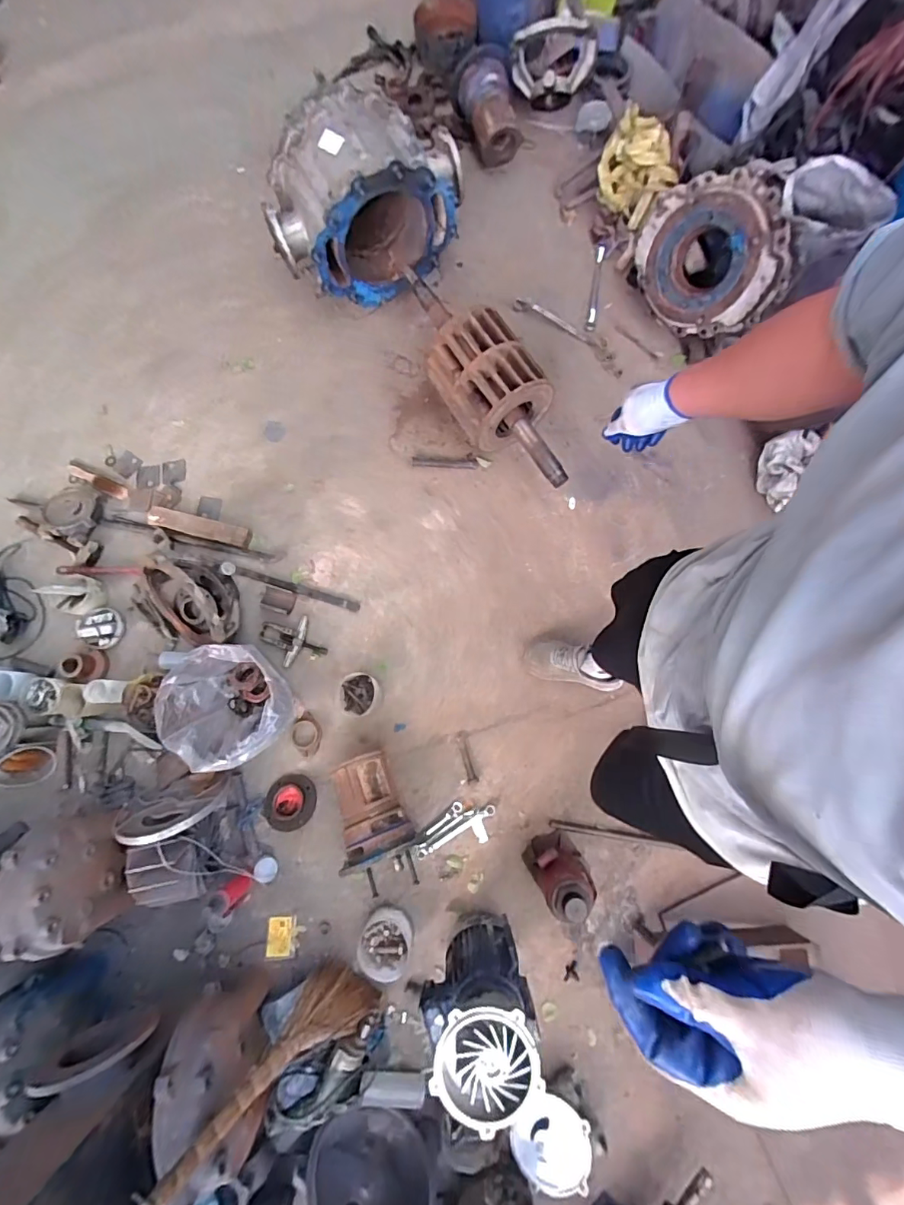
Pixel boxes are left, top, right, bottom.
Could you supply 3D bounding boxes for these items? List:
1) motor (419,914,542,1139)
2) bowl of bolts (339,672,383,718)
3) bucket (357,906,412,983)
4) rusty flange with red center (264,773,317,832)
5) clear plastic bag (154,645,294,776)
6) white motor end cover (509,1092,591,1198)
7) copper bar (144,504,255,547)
[{"bbox_3d":[0.061,0.935,1.108,0.239,0.417,0.209,-19,79,-2],"label":"motor"},{"bbox_3d":[-0.278,0.281,1.458,0.130,0.074,0.132,13,79,4],"label":"bowl of bolts"},{"bbox_3d":[-0.189,0.956,1.346,0.144,0.065,0.158,0,76,1],"label":"bucket"},{"bbox_3d":[-0.474,0.585,1.401,0.149,0.038,0.149,-6,63,-6],"label":"rusty flange with red center"},{"bbox_3d":[-0.652,0.305,1.413,0.342,0.178,0.332,-20,79,-2],"label":"clear plastic bag"},{"bbox_3d":[0.244,1.351,1.196,0.195,0.073,0.194,23,78,7],"label":"white motor end cover"},{"bbox_3d":[-0.846,-0.253,1.595,0.384,0.052,0.073,14,77,5],"label":"copper bar"}]

